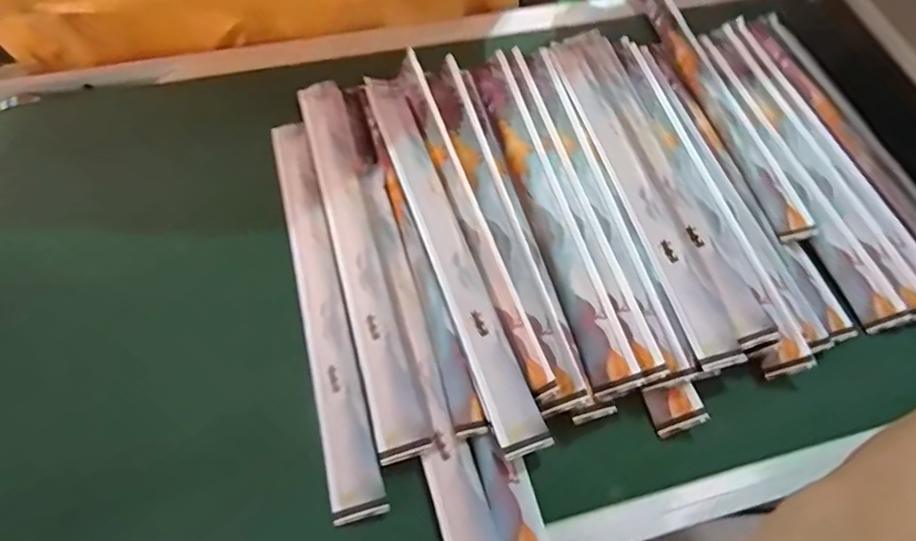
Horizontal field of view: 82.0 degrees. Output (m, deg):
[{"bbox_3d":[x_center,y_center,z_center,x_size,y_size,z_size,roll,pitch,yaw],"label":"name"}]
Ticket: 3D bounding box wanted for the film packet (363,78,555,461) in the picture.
[{"bbox_3d":[-0.010,-0.023,0.345,0.030,0.007,0.281,-17,64,-12],"label":"film packet"}]

